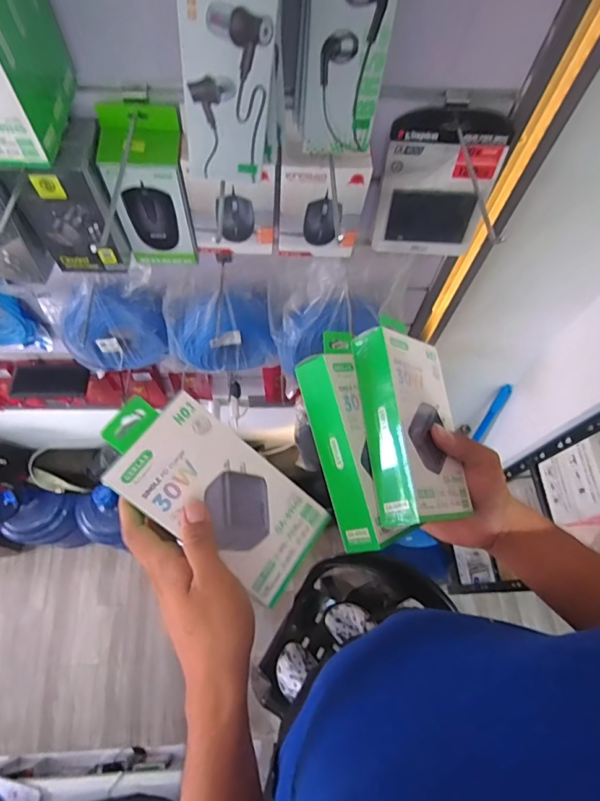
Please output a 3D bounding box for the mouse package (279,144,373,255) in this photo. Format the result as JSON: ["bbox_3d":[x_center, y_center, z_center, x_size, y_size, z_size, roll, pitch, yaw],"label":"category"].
[{"bbox_3d":[0.029,-0.225,0.523,0.101,0.148,0.037,-4,66,-4],"label":"mouse package"}]

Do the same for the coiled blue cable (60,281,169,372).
[{"bbox_3d":[-0.294,-0.110,0.714,0.171,0.177,0.055,6,66,0],"label":"coiled blue cable"}]

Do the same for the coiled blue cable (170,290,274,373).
[{"bbox_3d":[-0.125,-0.107,0.732,0.157,0.153,0.057,-10,67,-7],"label":"coiled blue cable"}]

